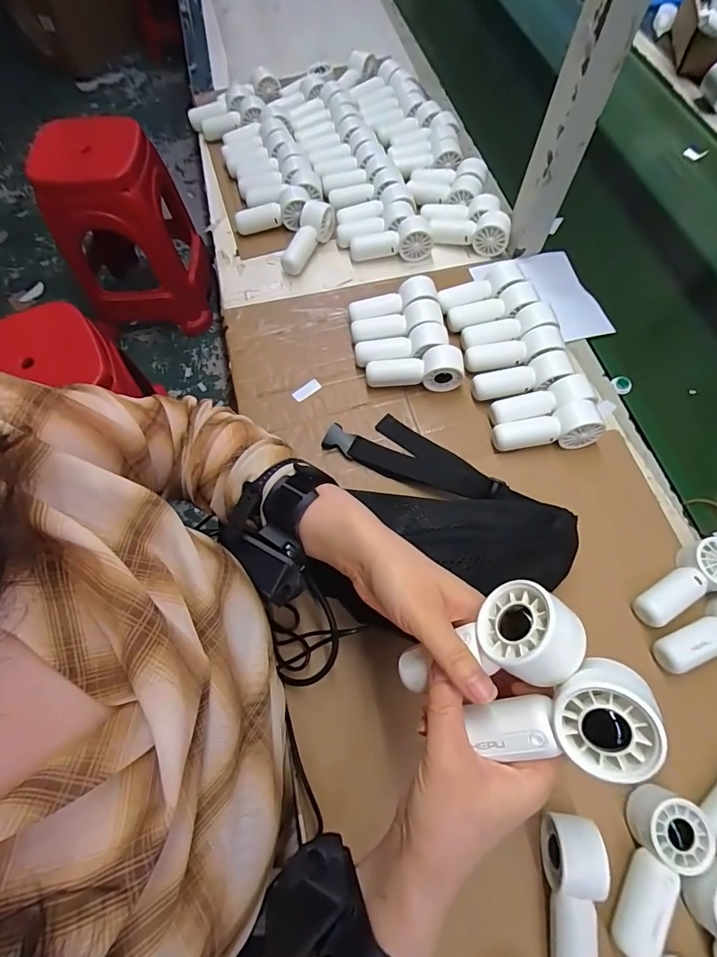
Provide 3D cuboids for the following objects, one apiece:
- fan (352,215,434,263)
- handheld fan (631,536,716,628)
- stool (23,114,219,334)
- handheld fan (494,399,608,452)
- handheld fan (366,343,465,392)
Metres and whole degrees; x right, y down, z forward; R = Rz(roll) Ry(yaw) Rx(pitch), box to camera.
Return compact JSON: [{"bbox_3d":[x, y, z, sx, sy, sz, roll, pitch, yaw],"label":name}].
[{"bbox_3d":[0.046,-0.326,0.592,0.110,0.041,0.037,-11,67,-5],"label":"fan"},{"bbox_3d":[0.307,0.097,0.409,0.111,0.039,0.047,-22,68,-9],"label":"handheld fan"},{"bbox_3d":[-0.675,-0.741,1.289,0.342,0.485,0.341,1,66,1],"label":"stool"},{"bbox_3d":[0.205,-0.053,0.475,0.107,0.040,0.035,-10,63,16],"label":"handheld fan"},{"bbox_3d":[0.065,-0.126,0.507,0.110,0.047,0.033,2,66,1],"label":"handheld fan"}]

